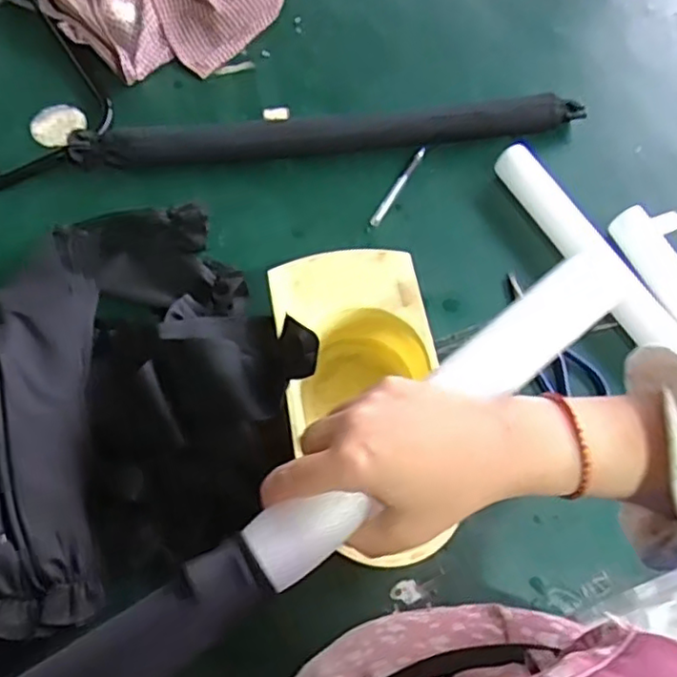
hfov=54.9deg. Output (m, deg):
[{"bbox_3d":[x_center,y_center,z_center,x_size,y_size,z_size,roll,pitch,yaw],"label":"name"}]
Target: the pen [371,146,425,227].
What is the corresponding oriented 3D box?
[{"bbox_3d":[0.074,-0.188,0.804,0.012,0.008,0.132,28,67,12],"label":"pen"}]

